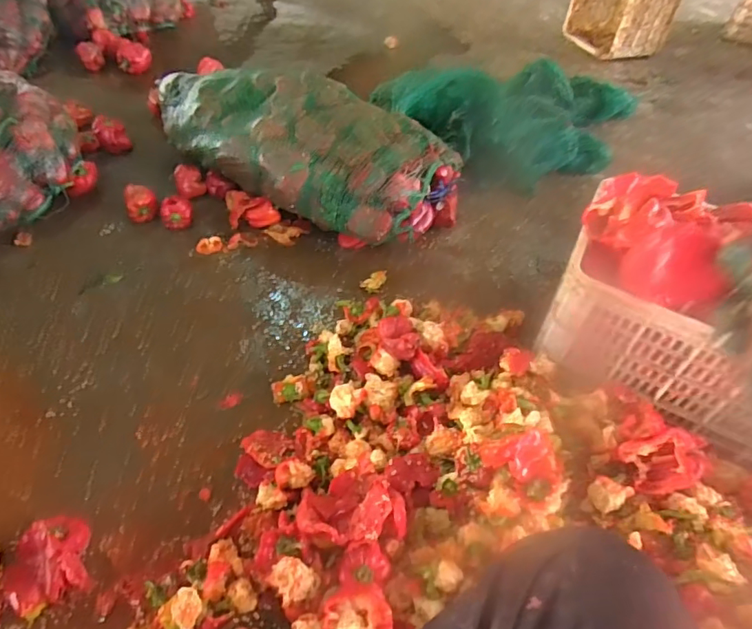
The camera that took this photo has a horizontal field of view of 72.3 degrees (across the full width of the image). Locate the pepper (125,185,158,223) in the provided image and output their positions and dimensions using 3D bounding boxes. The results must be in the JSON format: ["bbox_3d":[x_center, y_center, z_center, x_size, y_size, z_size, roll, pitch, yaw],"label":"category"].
[{"bbox_3d":[-0.575,-0.275,1.257,0.072,0.068,0.095,-17,51,-18],"label":"pepper"}]

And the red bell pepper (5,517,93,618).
[{"bbox_3d":[-0.463,0.346,0.718,0.106,0.040,0.114,-18,51,-18],"label":"red bell pepper"}]

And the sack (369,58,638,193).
[{"bbox_3d":[0.481,-0.647,1.602,0.825,0.167,0.573,-13,50,-14],"label":"sack"}]

